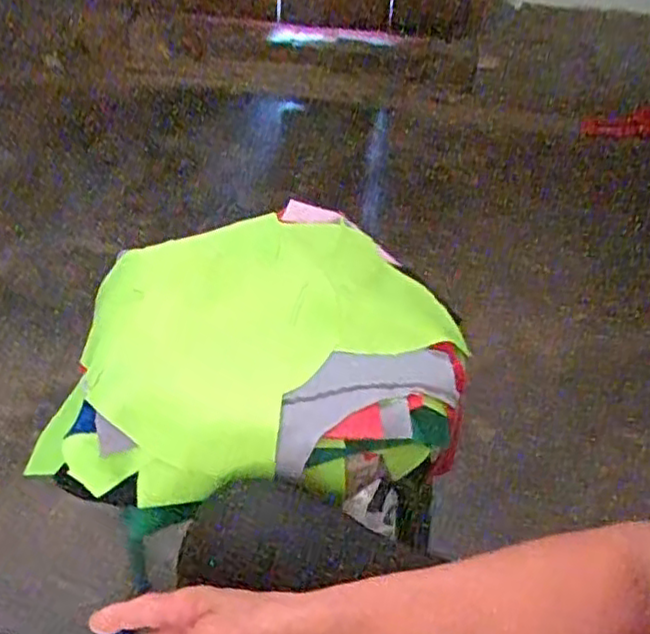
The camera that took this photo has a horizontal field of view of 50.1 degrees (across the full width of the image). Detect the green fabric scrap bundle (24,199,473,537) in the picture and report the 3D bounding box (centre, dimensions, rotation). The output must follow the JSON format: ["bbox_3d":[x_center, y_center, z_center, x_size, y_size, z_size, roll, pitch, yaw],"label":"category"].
[{"bbox_3d":[-0.044,0.008,0.672,0.354,0.105,0.383,6,44,3],"label":"green fabric scrap bundle"}]

